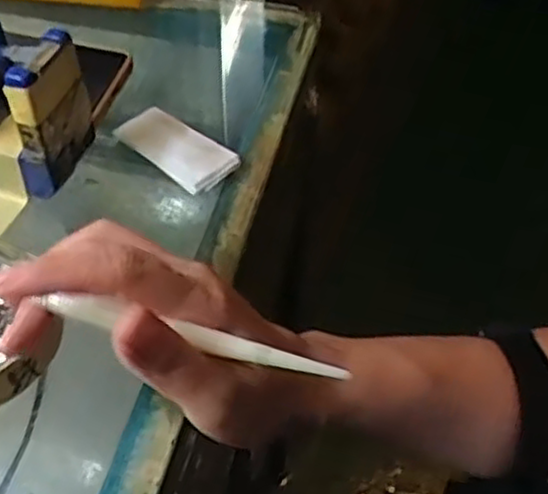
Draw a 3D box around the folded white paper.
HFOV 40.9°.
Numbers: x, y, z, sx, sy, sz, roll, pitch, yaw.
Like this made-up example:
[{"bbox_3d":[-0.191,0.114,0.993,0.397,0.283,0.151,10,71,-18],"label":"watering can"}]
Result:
[{"bbox_3d":[-0.054,-0.057,0.416,0.065,0.007,0.036,37,58,21],"label":"folded white paper"}]

